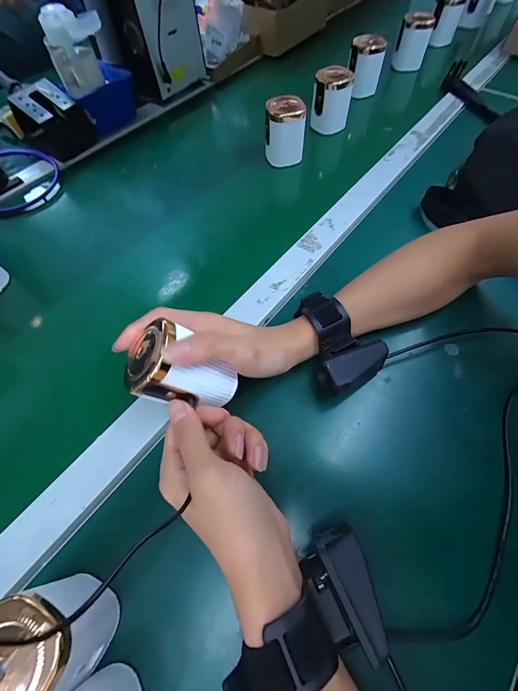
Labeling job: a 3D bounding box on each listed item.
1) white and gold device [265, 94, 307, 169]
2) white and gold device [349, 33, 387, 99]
[{"bbox_3d":[0.037,-0.320,0.452,0.055,0.072,0.050,-2,61,0],"label":"white and gold device"},{"bbox_3d":[0.191,-0.498,0.545,0.060,0.076,0.051,10,62,7],"label":"white and gold device"}]

